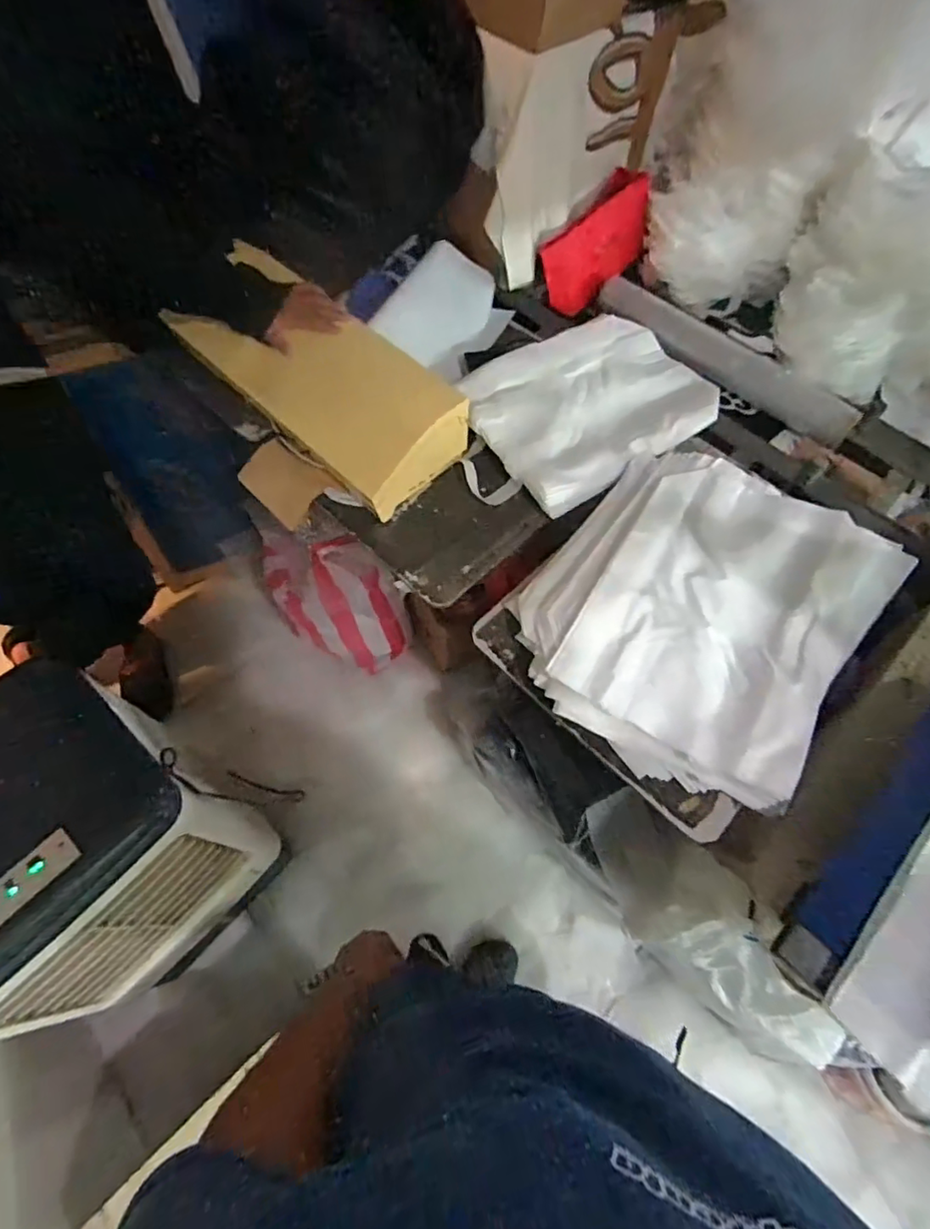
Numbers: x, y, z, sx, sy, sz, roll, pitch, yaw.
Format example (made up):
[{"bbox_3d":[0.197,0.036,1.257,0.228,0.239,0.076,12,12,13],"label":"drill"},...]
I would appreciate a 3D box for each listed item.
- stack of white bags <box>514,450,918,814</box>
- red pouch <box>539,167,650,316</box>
[{"bbox_3d":[0.314,-0.012,0.772,0.397,0.083,0.454,37,67,15],"label":"stack of white bags"},{"bbox_3d":[0.247,-0.683,1.064,0.230,0.136,0.029,-39,31,16],"label":"red pouch"}]

